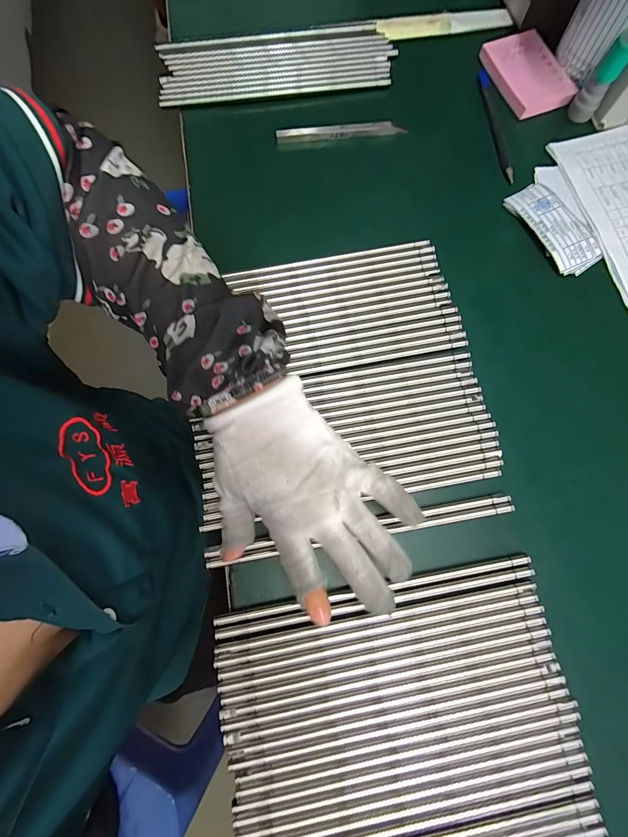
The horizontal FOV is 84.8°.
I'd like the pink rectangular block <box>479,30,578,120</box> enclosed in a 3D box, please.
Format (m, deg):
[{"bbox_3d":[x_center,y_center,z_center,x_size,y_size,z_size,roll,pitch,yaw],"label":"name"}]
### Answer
[{"bbox_3d":[0.232,-0.376,0.375,0.069,0.013,0.099,-20,79,-5],"label":"pink rectangular block"}]

